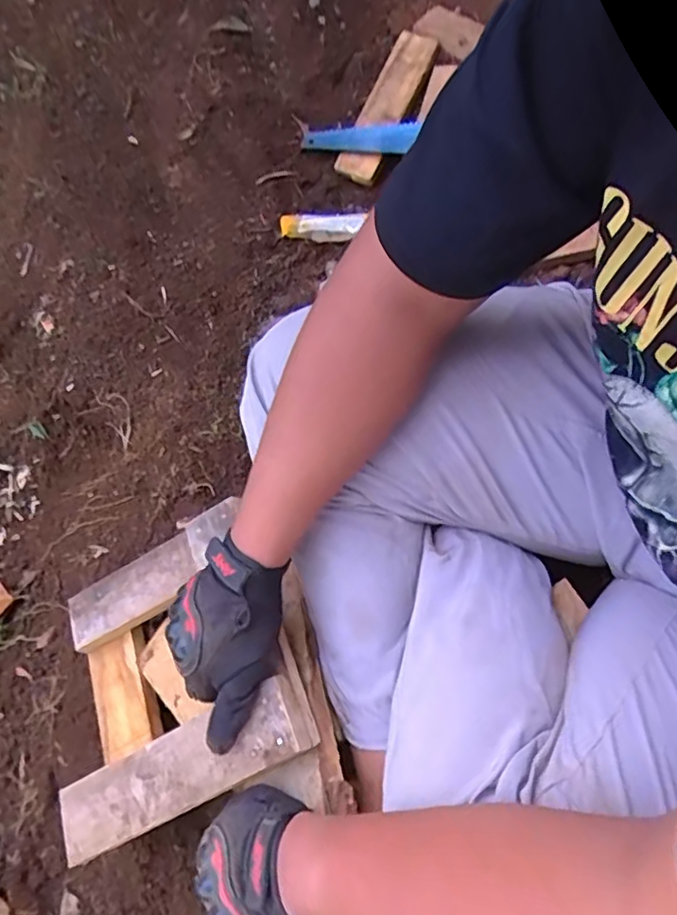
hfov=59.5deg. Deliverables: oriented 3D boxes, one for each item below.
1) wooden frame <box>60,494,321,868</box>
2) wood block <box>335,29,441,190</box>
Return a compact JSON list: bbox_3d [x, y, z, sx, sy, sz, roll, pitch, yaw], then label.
[{"bbox_3d":[-0.156,0.205,0.573,0.244,0.069,0.248,-34,51,18],"label":"wooden frame"},{"bbox_3d":[0.074,-0.527,0.885,0.073,0.024,0.243,24,86,14],"label":"wood block"}]

